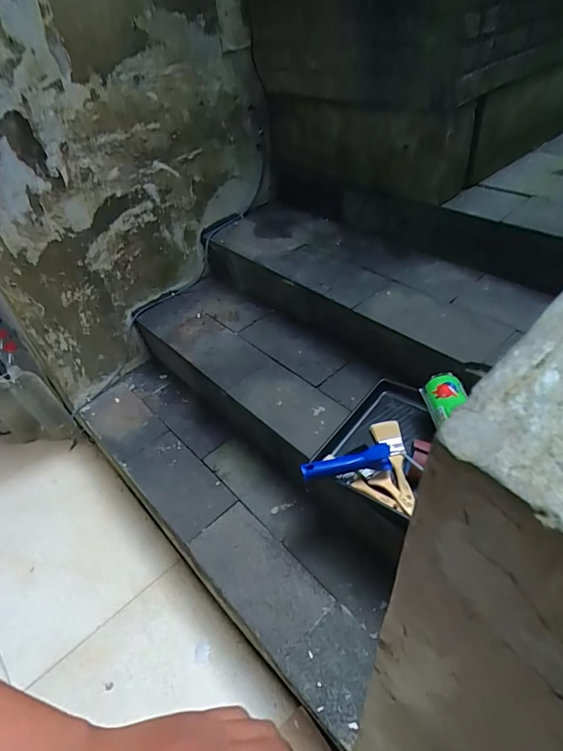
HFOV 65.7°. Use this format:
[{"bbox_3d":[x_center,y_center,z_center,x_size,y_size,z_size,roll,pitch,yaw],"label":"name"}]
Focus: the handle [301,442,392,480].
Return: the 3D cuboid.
[{"bbox_3d":[0.113,0.158,0.767,0.155,0.036,0.030,-14,41,10],"label":"handle"}]

